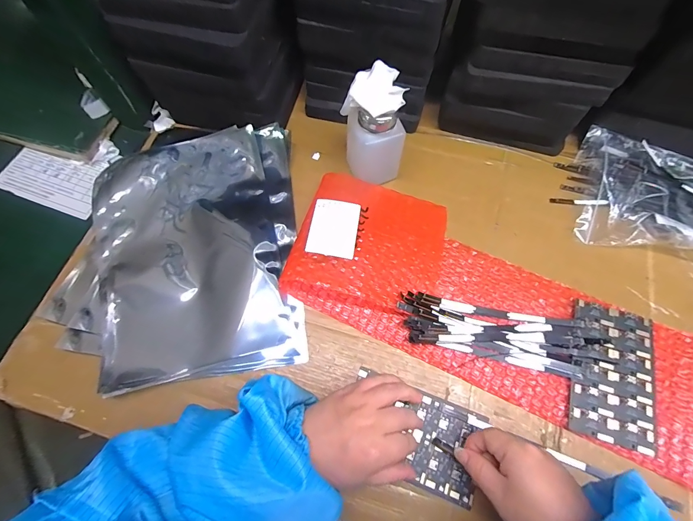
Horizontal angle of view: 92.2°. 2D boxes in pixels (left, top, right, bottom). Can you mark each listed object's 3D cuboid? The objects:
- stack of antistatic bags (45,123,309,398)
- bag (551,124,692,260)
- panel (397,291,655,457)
[{"bbox_3d":[-0.181,-0.016,0.378,0.247,0.026,0.288,-7,68,-2],"label":"stack of antistatic bags"},{"bbox_3d":[0.373,-0.063,0.385,0.223,0.029,0.136,23,70,9],"label":"bag"},{"bbox_3d":[0.180,0.086,0.339,0.254,0.014,0.126,15,69,7],"label":"panel"}]

